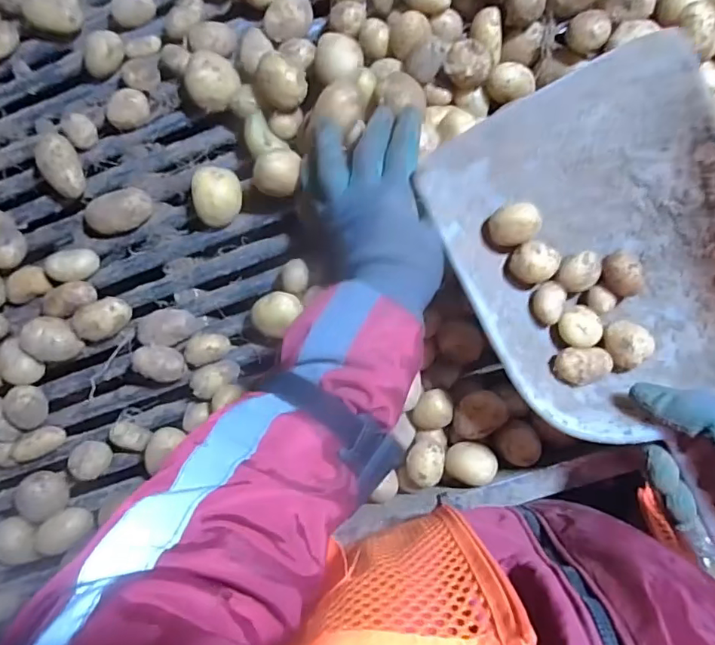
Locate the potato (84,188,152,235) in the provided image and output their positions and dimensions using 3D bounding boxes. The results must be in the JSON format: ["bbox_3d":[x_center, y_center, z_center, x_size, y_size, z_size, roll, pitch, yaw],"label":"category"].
[{"bbox_3d":[-0.235,-0.110,0.528,0.062,0.036,0.037,-9,92,10],"label":"potato"}]

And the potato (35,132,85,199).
[{"bbox_3d":[-0.293,-0.154,0.531,0.034,0.035,0.056,-24,89,10],"label":"potato"}]

